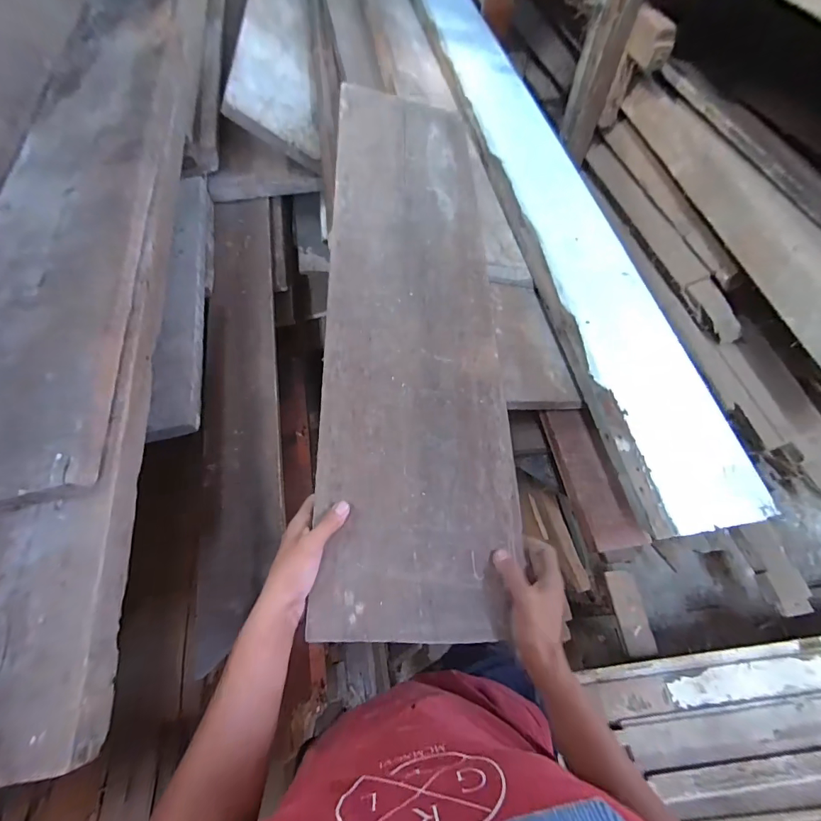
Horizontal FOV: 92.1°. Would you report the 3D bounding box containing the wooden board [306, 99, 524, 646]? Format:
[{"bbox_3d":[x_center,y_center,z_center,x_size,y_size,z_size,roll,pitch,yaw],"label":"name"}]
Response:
[{"bbox_3d":[0.008,-0.198,0.674,0.288,0.012,1.016,4,65,-14],"label":"wooden board"}]

